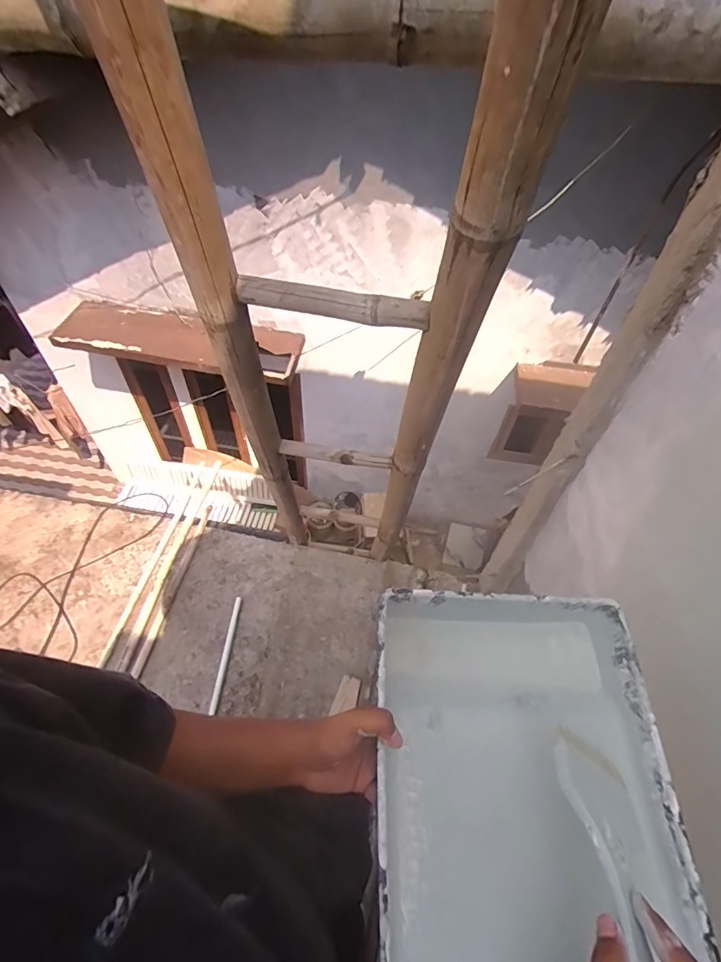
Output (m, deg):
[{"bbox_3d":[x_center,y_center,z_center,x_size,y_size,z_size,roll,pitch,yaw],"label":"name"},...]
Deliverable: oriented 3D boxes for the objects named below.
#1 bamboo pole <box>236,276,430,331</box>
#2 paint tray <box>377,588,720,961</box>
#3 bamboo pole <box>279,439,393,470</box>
[{"bbox_3d":[-0.036,-0.234,0.579,0.250,0.042,0.031,12,52,5],"label":"bamboo pole"},{"bbox_3d":[0.157,0.293,0.438,0.278,0.095,0.353,3,52,-2],"label":"paint tray"},{"bbox_3d":[-0.055,-0.057,0.994,0.253,0.040,0.026,11,52,4],"label":"bamboo pole"}]

